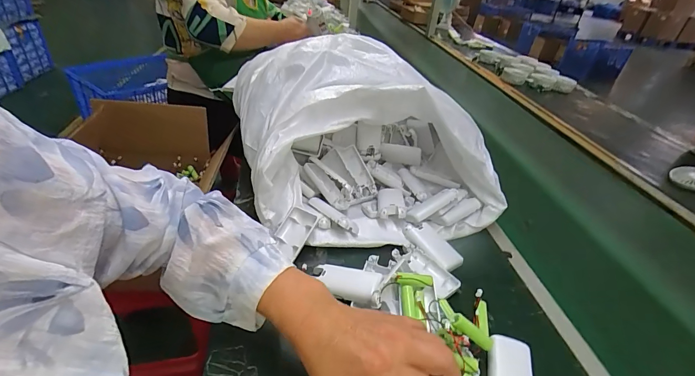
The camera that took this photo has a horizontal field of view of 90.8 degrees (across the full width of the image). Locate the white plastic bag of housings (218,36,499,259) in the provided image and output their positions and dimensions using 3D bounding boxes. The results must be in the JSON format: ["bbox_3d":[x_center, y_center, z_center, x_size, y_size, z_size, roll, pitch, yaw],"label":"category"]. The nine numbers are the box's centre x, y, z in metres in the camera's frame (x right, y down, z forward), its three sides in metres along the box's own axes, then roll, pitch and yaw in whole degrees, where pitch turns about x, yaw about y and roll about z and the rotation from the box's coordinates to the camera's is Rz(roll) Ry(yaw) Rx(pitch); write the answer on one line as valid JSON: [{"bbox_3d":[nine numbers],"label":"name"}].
[{"bbox_3d":[0.003,-0.122,0.651,0.390,0.209,0.492,-8,37,-19],"label":"white plastic bag of housings"}]

